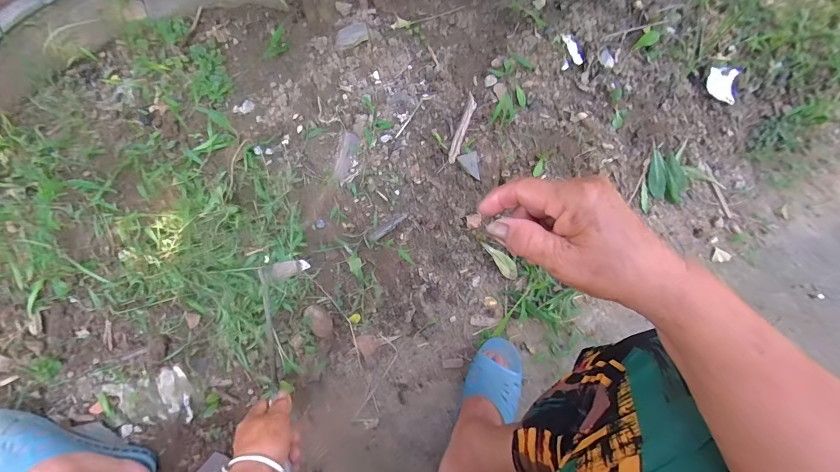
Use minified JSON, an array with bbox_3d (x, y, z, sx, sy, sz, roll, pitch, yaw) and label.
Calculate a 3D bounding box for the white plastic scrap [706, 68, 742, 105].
[{"bbox_3d":[0.672,-0.336,0.827,0.083,0.014,0.073,5,102,-6],"label":"white plastic scrap"}]

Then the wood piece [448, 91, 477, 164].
[{"bbox_3d":[0.076,-0.191,0.667,0.017,0.008,0.123,20,91,9],"label":"wood piece"}]

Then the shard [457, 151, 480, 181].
[{"bbox_3d":[0.092,-0.123,0.668,0.035,0.004,0.050,-21,95,-10],"label":"shard"}]

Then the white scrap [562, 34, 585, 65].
[{"bbox_3d":[0.303,-0.368,0.734,0.026,0.007,0.064,-30,90,-14],"label":"white scrap"}]

